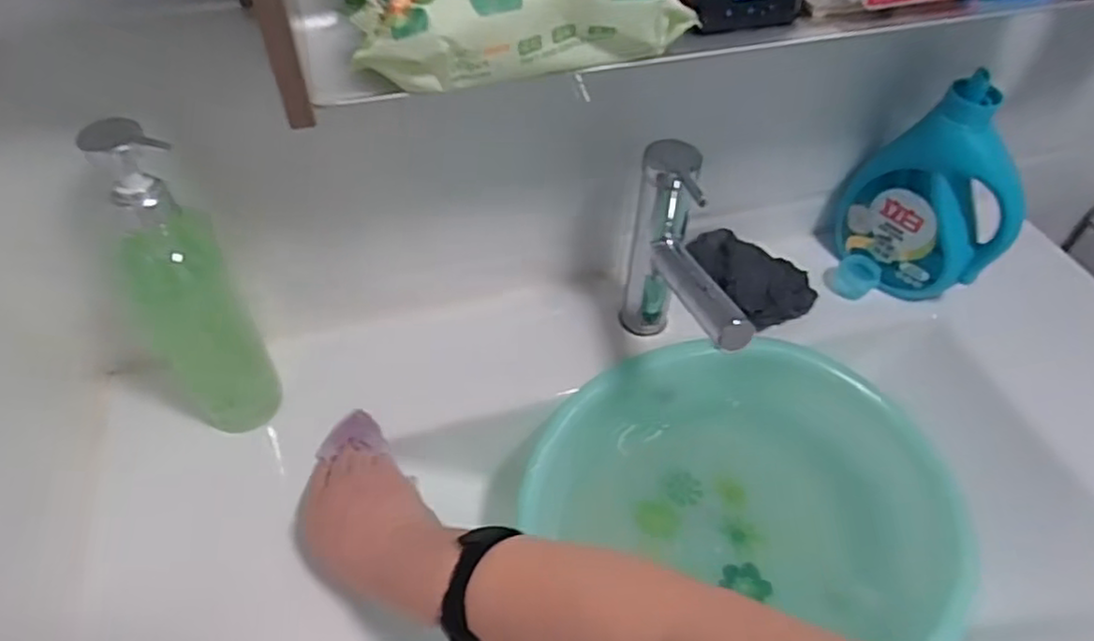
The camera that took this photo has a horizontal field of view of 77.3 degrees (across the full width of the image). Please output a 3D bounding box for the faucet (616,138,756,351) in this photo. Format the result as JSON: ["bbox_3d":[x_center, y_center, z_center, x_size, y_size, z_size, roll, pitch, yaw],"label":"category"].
[{"bbox_3d":[0.110,-0.020,0.577,0.047,0.196,0.166,-6,51,-7],"label":"faucet"}]

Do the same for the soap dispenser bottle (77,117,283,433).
[{"bbox_3d":[-0.268,-0.018,0.518,0.081,0.268,0.066,-32,59,-25],"label":"soap dispenser bottle"}]

